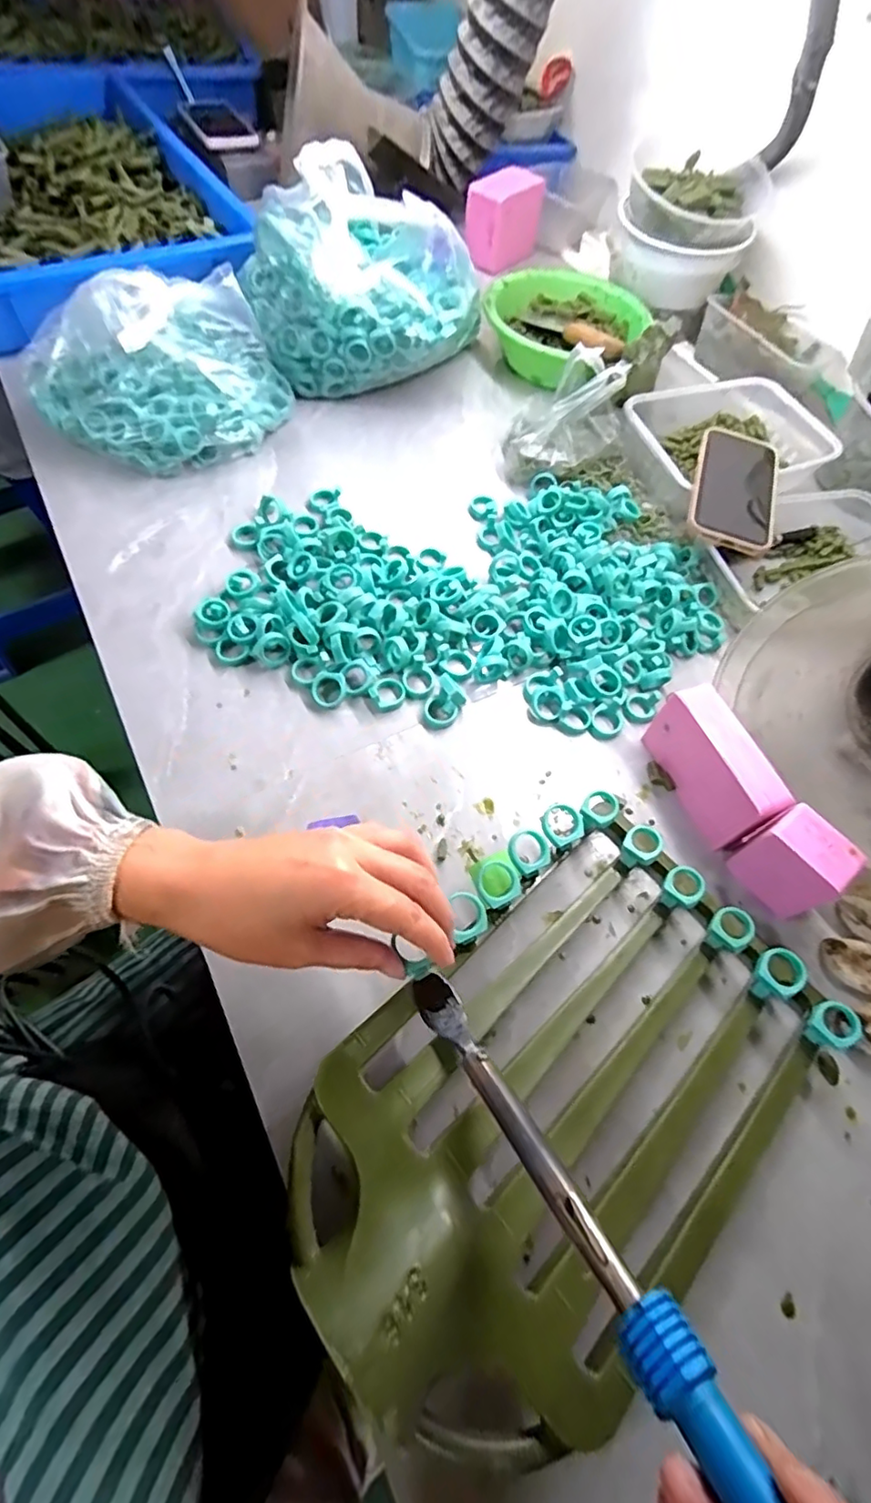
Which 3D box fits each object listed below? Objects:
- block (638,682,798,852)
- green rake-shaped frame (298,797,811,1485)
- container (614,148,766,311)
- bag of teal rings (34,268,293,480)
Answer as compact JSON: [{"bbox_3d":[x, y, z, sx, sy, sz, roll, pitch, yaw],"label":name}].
[{"bbox_3d":[0.205,0.008,0.445,0.032,0.066,0.114,-17,64,-15],"label":"block"},{"bbox_3d":[0.079,0.186,0.333,0.308,0.100,0.193,-34,70,-21],"label":"green rake-shaped frame"},{"bbox_3d":[0.311,-0.652,0.747,0.155,0.095,0.155,22,62,7],"label":"container"},{"bbox_3d":[-0.263,-0.370,0.579,0.238,0.108,0.148,-18,65,-16],"label":"bag of teal rings"}]

